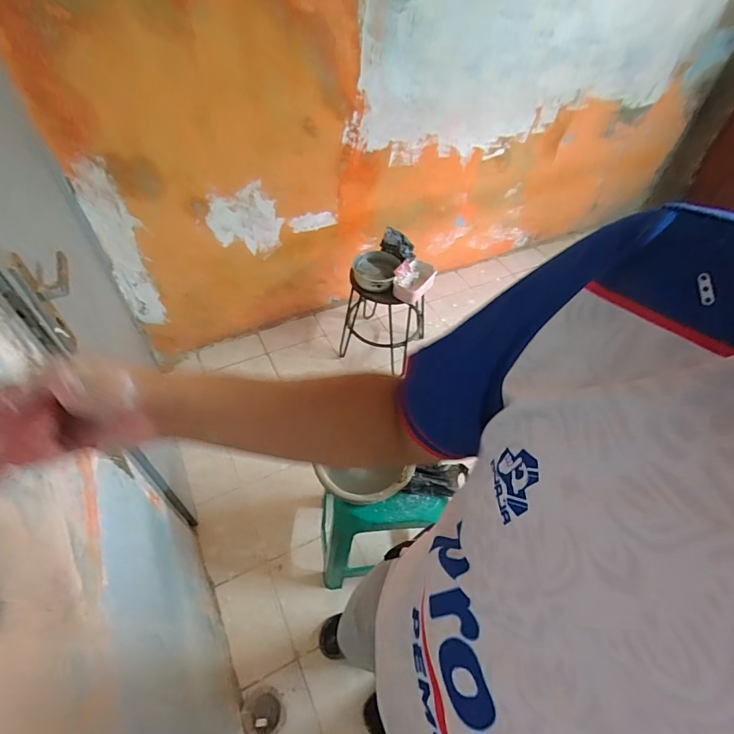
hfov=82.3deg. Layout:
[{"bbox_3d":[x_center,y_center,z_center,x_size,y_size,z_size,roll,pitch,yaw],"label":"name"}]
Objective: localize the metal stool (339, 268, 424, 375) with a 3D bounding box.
[{"bbox_3d":[0.081,-0.262,1.891,0.381,0.465,0.375,7,51,4],"label":"metal stool"}]

